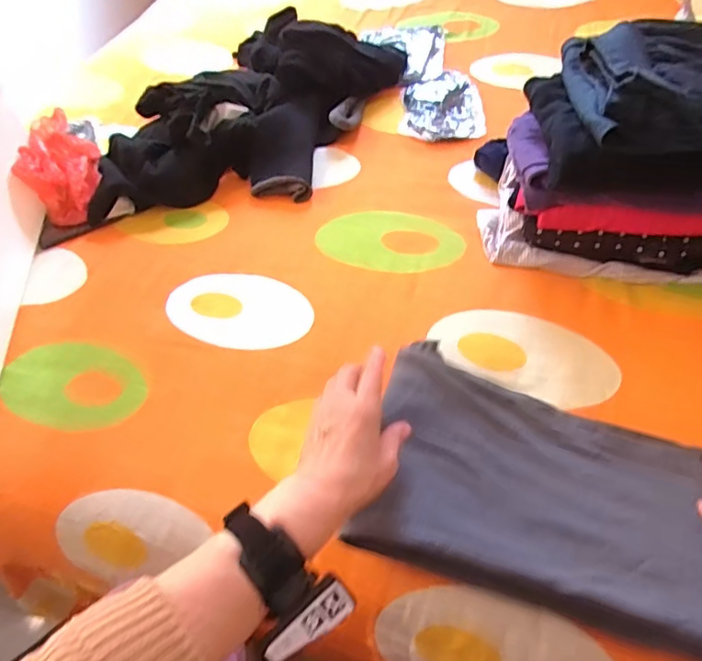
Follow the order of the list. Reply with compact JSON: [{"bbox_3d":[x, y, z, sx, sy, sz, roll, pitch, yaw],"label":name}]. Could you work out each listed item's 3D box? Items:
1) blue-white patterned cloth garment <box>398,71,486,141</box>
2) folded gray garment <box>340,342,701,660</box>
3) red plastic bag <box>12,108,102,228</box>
[{"bbox_3d":[0.147,-0.362,0.843,0.125,0.015,0.184,5,55,8],"label":"blue-white patterned cloth garment"},{"bbox_3d":[0.165,0.131,0.458,0.301,0.041,0.191,13,56,14],"label":"folded gray garment"},{"bbox_3d":[-0.421,-0.242,0.783,0.073,0.102,0.169,-16,51,-3],"label":"red plastic bag"}]

